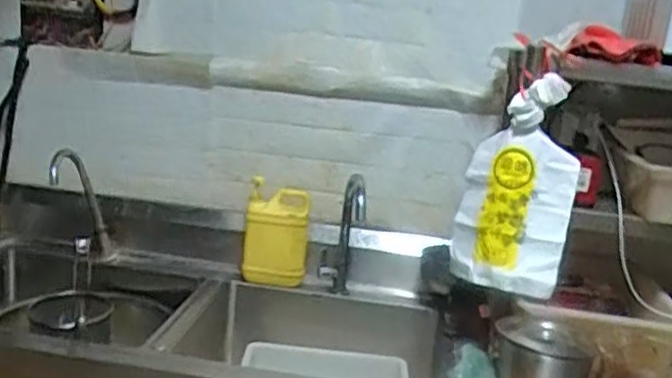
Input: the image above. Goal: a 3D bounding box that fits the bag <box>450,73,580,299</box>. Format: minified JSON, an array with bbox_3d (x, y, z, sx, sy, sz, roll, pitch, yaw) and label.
[{"bbox_3d":[0.351,-0.003,1.403,0.215,0.383,0.122,9,12,16],"label":"bag"}]

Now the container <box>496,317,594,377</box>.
[{"bbox_3d":[0.357,0.308,1.298,0.126,0.101,0.156,0,13,-27],"label":"container"}]

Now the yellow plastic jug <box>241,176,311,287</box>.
[{"bbox_3d":[-0.145,0.120,1.737,0.152,0.236,0.080,4,12,-10],"label":"yellow plastic jug"}]

